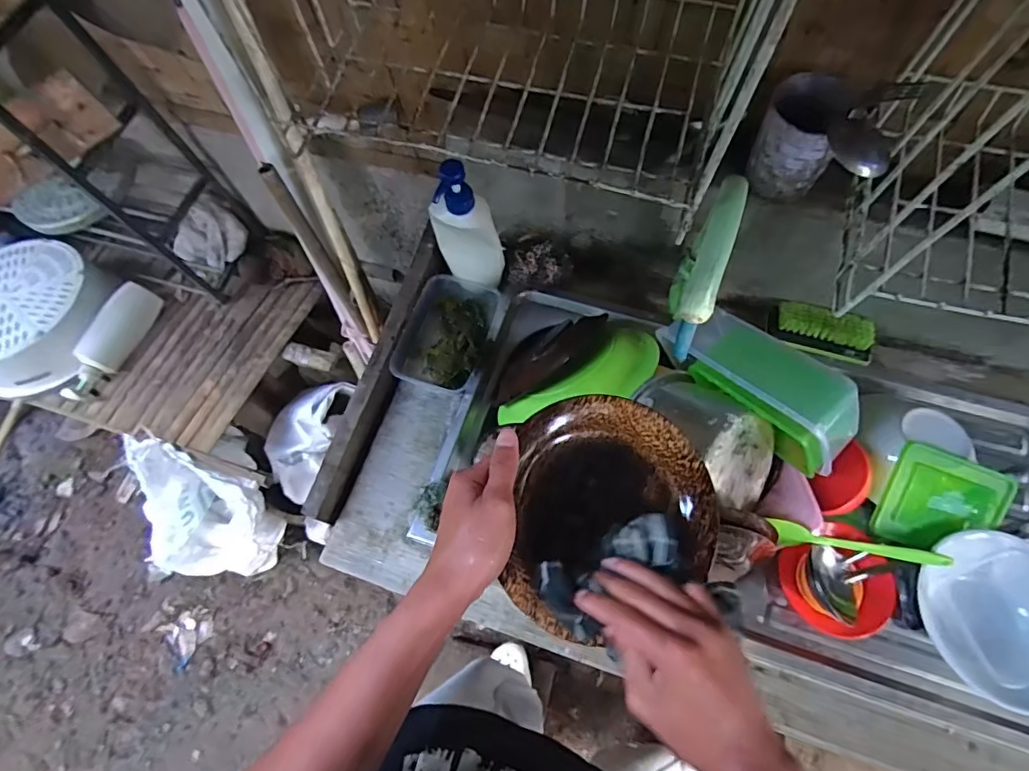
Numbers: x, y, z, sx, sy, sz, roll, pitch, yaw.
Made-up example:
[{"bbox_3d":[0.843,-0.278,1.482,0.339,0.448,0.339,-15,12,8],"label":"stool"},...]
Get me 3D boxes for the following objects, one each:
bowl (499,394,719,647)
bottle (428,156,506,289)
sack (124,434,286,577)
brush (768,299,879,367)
[{"bbox_3d":[0.083,0.105,0.423,0.161,0.046,0.185,6,67,5],"label":"bowl"},{"bbox_3d":[-0.062,-0.201,0.685,0.081,0.215,0.044,-13,67,-3],"label":"bottle"},{"bbox_3d":[-0.629,0.276,1.059,0.265,0.313,0.210,15,68,9],"label":"sack"},{"bbox_3d":[0.419,-0.075,0.713,0.125,0.038,0.056,15,68,9],"label":"brush"}]

